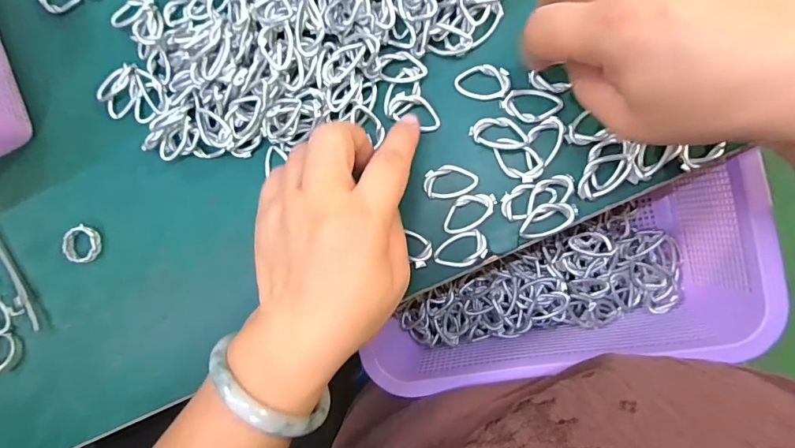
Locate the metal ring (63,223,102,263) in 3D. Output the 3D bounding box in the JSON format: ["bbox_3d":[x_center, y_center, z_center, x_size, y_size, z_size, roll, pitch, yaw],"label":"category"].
[{"bbox_3d":[-0.212,0.013,0.295,0.023,0.010,0.023,0,90,9],"label":"metal ring"}]

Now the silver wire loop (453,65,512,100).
[{"bbox_3d":[0.050,-0.083,0.257,0.031,0.004,0.020,-6,89,9],"label":"silver wire loop"}]

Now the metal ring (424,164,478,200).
[{"bbox_3d":[0.031,-0.025,0.260,0.031,0.004,0.019,-14,88,9],"label":"metal ring"}]

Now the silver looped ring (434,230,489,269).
[{"bbox_3d":[0.037,0.016,0.258,0.031,0.004,0.020,-13,88,9],"label":"silver looped ring"}]

